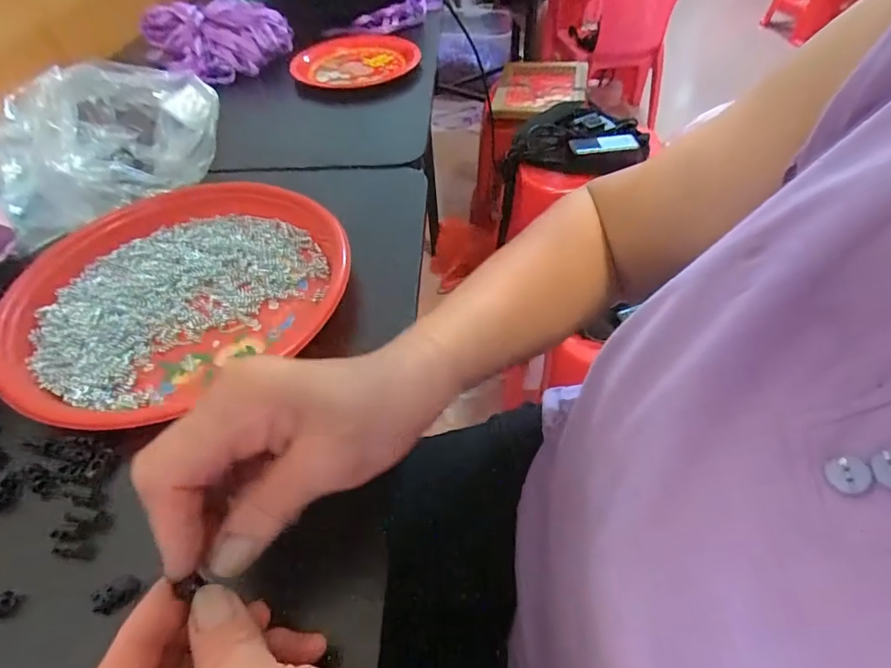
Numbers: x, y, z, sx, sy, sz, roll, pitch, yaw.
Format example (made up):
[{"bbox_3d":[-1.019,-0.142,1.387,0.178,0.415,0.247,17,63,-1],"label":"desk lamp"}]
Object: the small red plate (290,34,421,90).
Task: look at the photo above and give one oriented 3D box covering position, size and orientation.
[{"bbox_3d":[-0.118,-0.364,0.646,0.168,0.023,0.135,-18,50,-11],"label":"small red plate"}]

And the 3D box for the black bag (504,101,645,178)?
[{"bbox_3d":[0.277,-0.415,1.034,0.280,0.080,0.165,3,49,6],"label":"black bag"}]

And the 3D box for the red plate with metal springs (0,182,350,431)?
[{"bbox_3d":[-0.203,-0.044,0.359,0.231,0.030,0.241,1,49,-1],"label":"red plate with metal springs"}]

